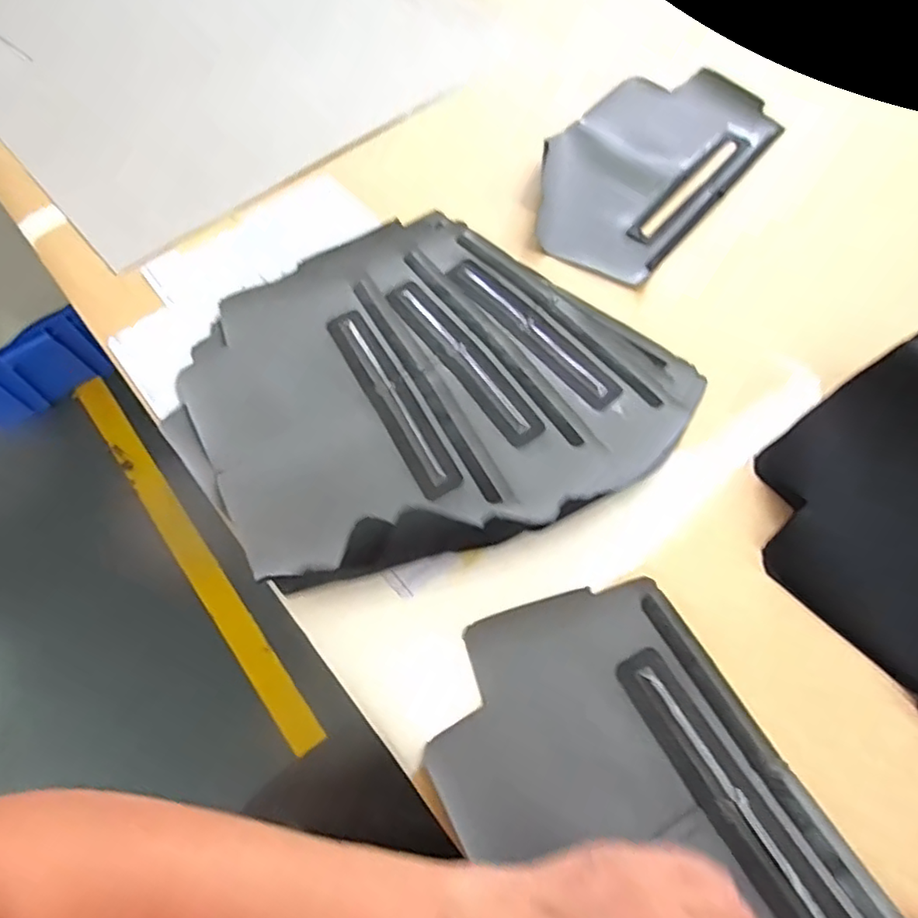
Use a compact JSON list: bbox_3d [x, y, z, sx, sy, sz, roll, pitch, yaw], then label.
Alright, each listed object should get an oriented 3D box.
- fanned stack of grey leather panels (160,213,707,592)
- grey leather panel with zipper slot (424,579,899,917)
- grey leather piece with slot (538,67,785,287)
[{"bbox_3d":[-0.028,-0.066,0.441,0.343,0.038,0.303,-32,67,-13],"label":"fanned stack of grey leather panels"},{"bbox_3d":[0.105,0.205,0.305,0.167,0.035,0.283,-26,66,-11],"label":"grey leather panel with zipper slot"},{"bbox_3d":[0.176,-0.281,0.564,0.153,0.016,0.287,37,70,19],"label":"grey leather piece with slot"}]

